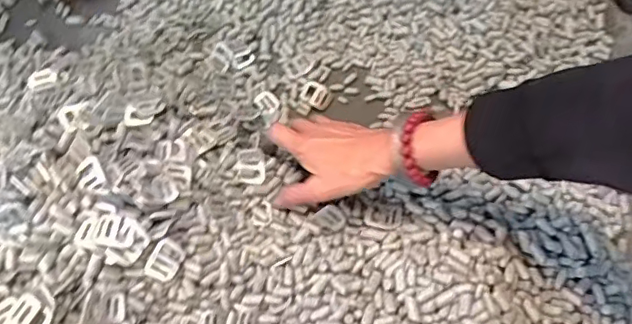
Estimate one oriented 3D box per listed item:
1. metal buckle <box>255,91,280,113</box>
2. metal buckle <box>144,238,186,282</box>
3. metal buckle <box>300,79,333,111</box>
[{"bbox_3d":[-0.053,-0.065,0.607,0.028,0.004,0.021,34,70,18],"label":"metal buckle"},{"bbox_3d":[-0.126,0.083,0.474,0.026,0.004,0.033,30,87,-13],"label":"metal buckle"},{"bbox_3d":[0.000,-0.073,0.613,0.034,0.007,0.026,30,69,16],"label":"metal buckle"}]

